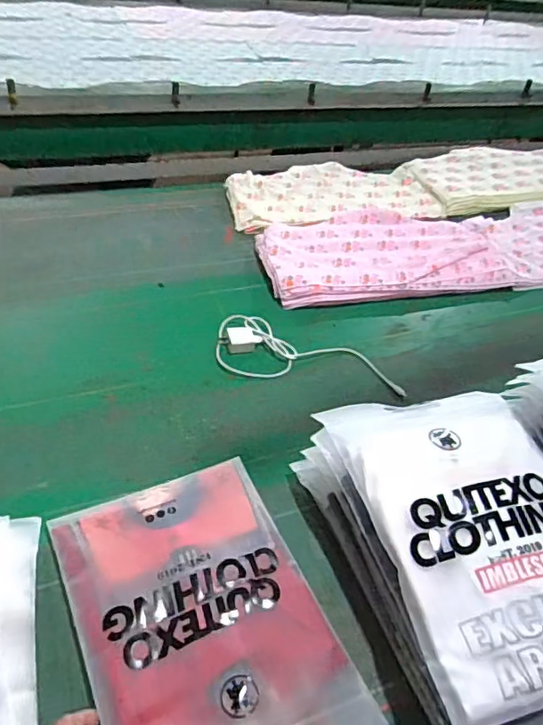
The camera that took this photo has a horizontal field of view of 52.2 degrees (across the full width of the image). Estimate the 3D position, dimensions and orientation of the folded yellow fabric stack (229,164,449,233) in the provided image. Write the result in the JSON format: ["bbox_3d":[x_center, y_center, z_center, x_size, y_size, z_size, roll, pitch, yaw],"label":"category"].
[{"bbox_3d":[0.129,-0.377,1.257,0.491,0.039,0.272,-12,44,-20],"label":"folded yellow fabric stack"}]

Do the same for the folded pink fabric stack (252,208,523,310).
[{"bbox_3d":[0.238,-0.220,1.100,0.537,0.044,0.263,-9,43,-18],"label":"folded pink fabric stack"}]

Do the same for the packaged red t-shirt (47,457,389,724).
[{"bbox_3d":[-0.065,0.267,0.578,0.243,0.021,0.357,-15,45,-23],"label":"packaged red t-shirt"}]

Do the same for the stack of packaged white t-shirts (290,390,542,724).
[{"bbox_3d":[0.220,0.183,0.603,0.260,0.119,0.364,-10,46,-20],"label":"stack of packaged white t-shirts"}]

